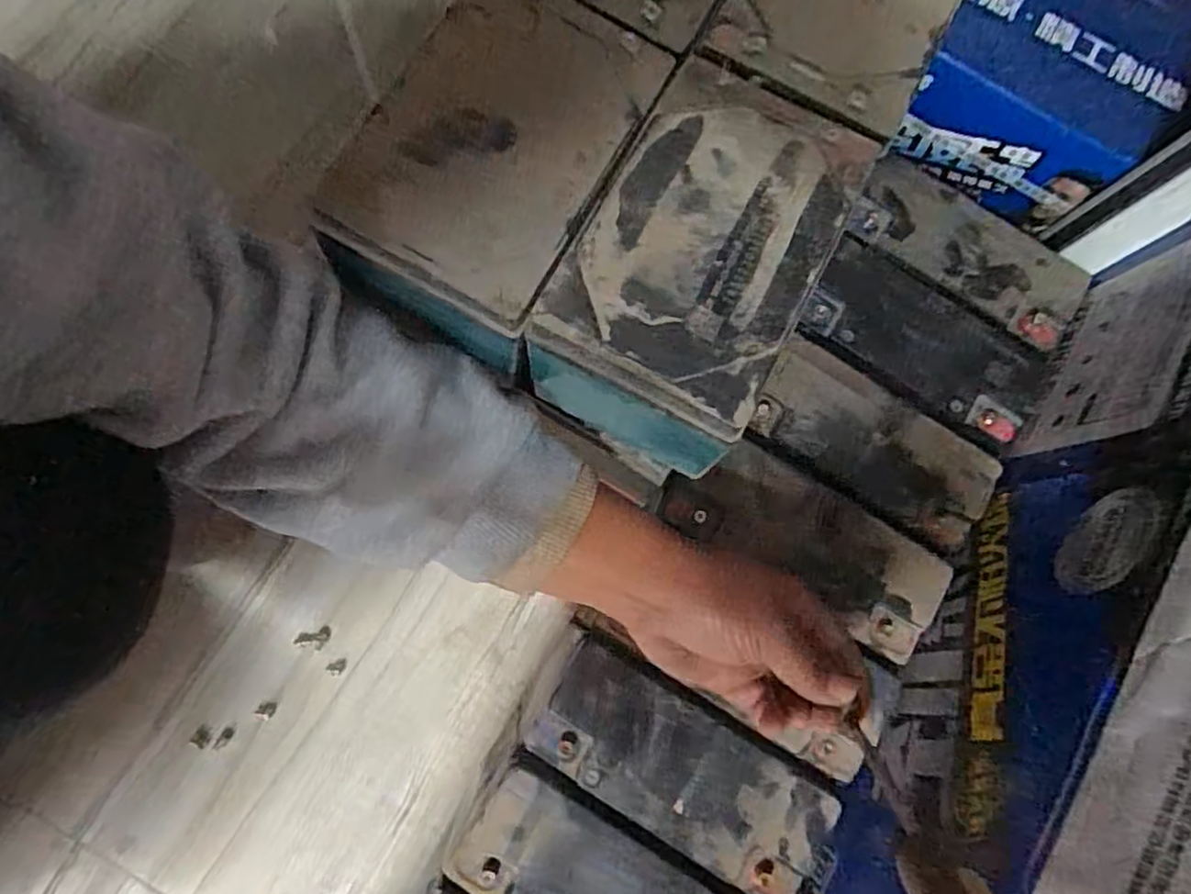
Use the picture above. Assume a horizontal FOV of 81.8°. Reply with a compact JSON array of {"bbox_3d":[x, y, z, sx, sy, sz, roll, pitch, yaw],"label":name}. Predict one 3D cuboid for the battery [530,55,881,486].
[{"bbox_3d":[0.046,-0.079,0.324,0.100,0.090,0.155,29,78,1],"label":"battery"}]

